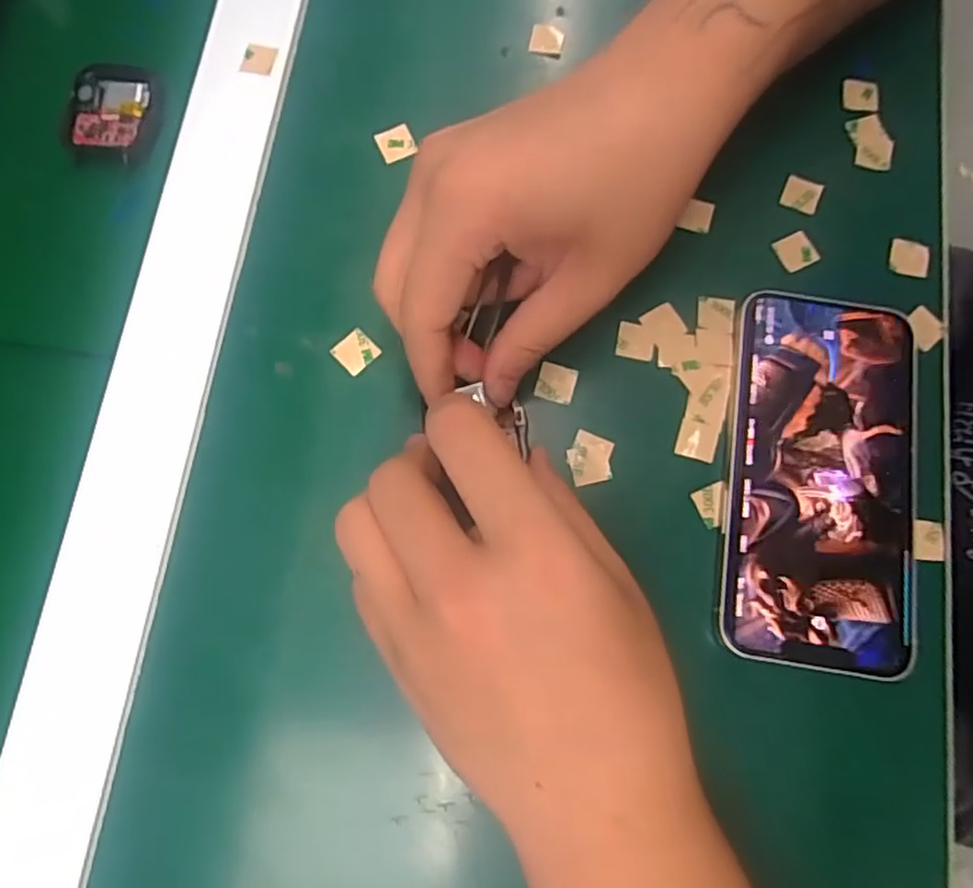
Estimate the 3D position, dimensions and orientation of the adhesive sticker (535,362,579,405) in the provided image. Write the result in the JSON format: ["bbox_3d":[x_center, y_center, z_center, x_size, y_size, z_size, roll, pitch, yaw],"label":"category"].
[{"bbox_3d":[0.029,-0.025,0.267,0.015,0.004,0.016,17,78,4],"label":"adhesive sticker"}]

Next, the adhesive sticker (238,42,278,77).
[{"bbox_3d":[-0.104,-0.175,0.300,0.016,0.004,0.014,15,97,8],"label":"adhesive sticker"}]

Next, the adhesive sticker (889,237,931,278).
[{"bbox_3d":[0.183,-0.081,0.285,0.016,0.004,0.016,16,81,11],"label":"adhesive sticker"}]

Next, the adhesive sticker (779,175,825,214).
[{"bbox_3d":[0.140,-0.111,0.290,0.016,0.004,0.016,22,79,5],"label":"adhesive sticker"}]

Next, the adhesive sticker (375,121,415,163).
[{"bbox_3d":[-0.040,-0.134,0.292,0.016,0.005,0.014,-22,79,-4],"label":"adhesive sticker"}]

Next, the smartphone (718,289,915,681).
[{"bbox_3d":[0.130,0.011,0.256,0.070,0.008,0.144,9,78,2],"label":"smartphone"}]

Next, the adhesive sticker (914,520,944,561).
[{"bbox_3d":[0.173,0.038,0.258,0.011,0.004,0.016,2,78,1],"label":"adhesive sticker"}]

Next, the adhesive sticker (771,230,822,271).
[{"bbox_3d":[0.134,-0.083,0.285,0.015,0.004,0.016,-29,81,2],"label":"adhesive sticker"}]

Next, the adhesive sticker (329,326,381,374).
[{"bbox_3d":[-0.053,-0.038,0.269,0.016,0.004,0.016,44,81,9],"label":"adhesive sticker"}]

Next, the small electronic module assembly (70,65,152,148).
[{"bbox_3d":[-0.166,-0.151,0.292,0.036,0.008,0.039,0,78,0],"label":"small electronic module assembly"}]

